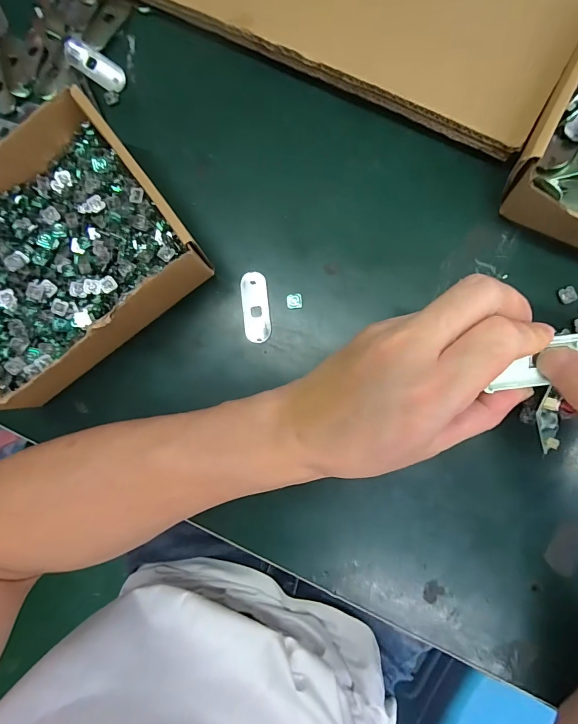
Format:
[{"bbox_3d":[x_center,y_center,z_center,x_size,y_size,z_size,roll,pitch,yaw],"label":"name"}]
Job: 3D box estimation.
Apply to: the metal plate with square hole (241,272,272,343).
[{"bbox_3d":[-0.023,-0.039,0.261,0.018,0.004,0.049,-6,86,5],"label":"metal plate with square hole"}]

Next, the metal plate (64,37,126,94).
[{"bbox_3d":[-0.147,-0.224,0.281,0.052,0.006,0.020,33,90,7],"label":"metal plate"}]

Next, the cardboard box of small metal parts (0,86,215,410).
[{"bbox_3d":[-0.157,-0.068,0.250,0.168,0.054,0.152,-39,84,2],"label":"cardboard box of small metal parts"}]

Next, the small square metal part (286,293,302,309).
[{"bbox_3d":[0.004,-0.043,0.259,0.011,0.004,0.010,-5,86,5],"label":"small square metal part"}]

